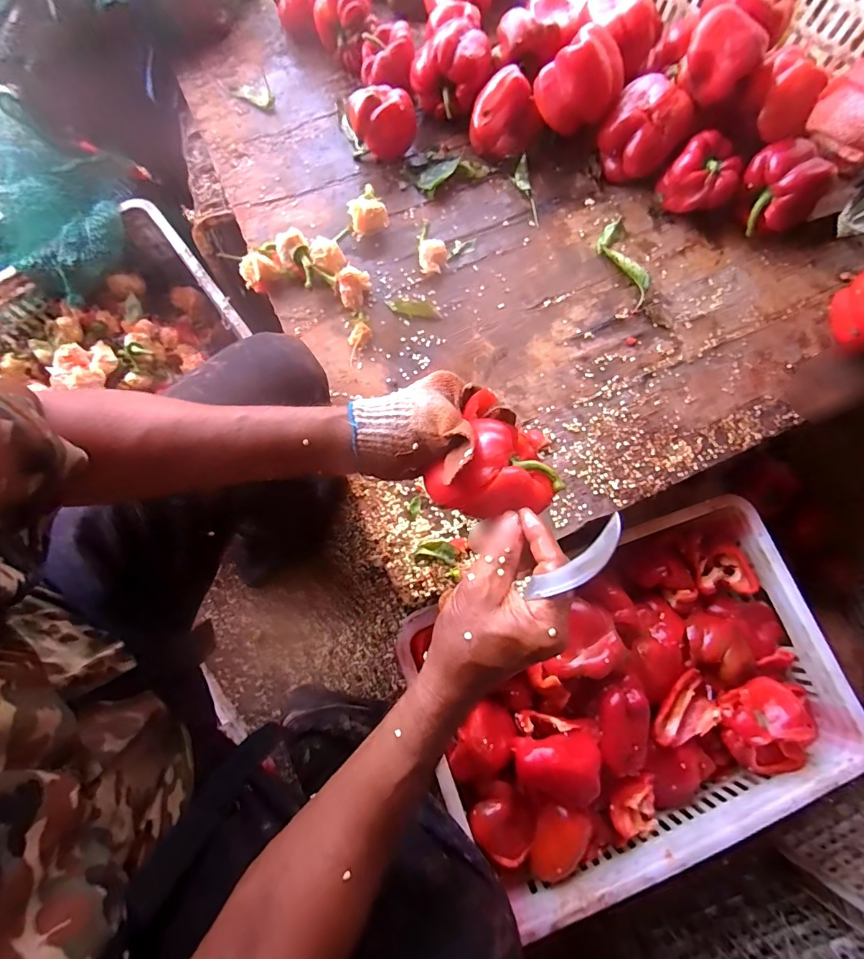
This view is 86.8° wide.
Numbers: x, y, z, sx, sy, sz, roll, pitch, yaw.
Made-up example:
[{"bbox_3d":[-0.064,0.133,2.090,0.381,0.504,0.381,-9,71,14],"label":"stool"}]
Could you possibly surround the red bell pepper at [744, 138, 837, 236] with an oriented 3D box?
[{"bbox_3d":[0.454,-0.379,0.604,0.082,0.088,0.091,-30,78,-8],"label":"red bell pepper"}]

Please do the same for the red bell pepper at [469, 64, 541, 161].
[{"bbox_3d":[0.101,-0.494,0.626,0.079,0.078,0.073,0,76,-1],"label":"red bell pepper"}]

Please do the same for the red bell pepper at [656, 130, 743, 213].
[{"bbox_3d":[0.358,-0.395,0.612,0.079,0.080,0.077,0,76,-1],"label":"red bell pepper"}]

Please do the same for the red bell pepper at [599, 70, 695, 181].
[{"bbox_3d":[0.279,-0.456,0.613,0.090,0.097,0.087,0,76,-1],"label":"red bell pepper"}]

